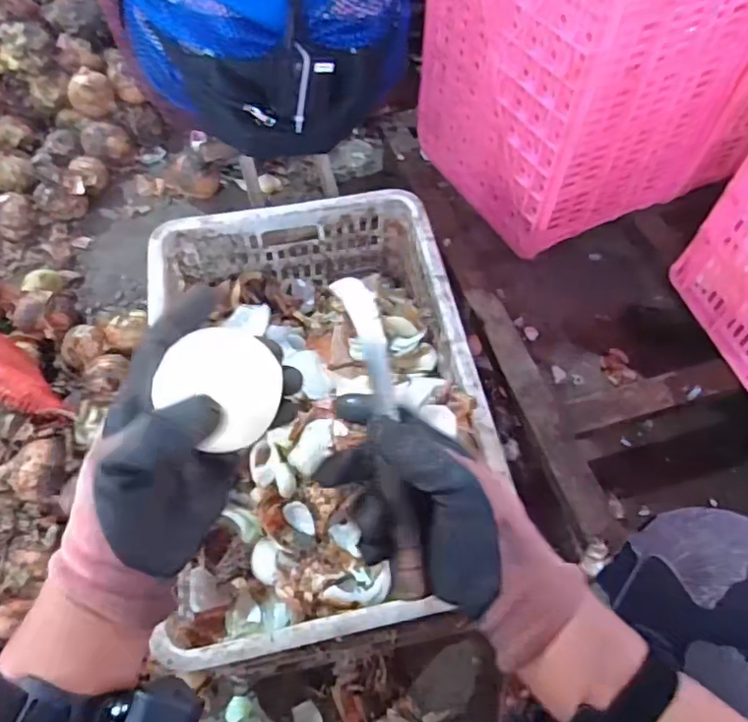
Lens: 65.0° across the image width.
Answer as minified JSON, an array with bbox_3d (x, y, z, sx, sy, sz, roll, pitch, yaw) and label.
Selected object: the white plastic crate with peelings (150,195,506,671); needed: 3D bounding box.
[{"bbox_3d":[-0.075,0.062,0.719,0.360,0.188,0.521,-8,59,-9],"label":"white plastic crate with peelings"}]

